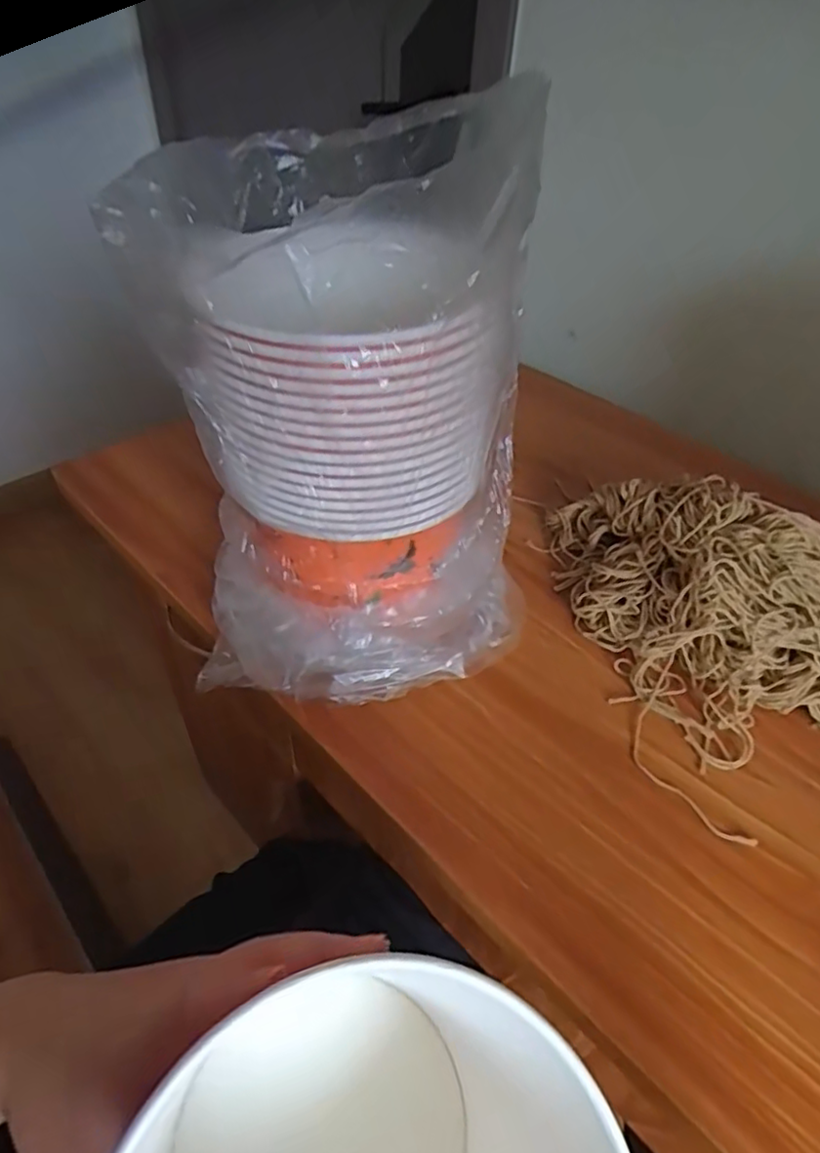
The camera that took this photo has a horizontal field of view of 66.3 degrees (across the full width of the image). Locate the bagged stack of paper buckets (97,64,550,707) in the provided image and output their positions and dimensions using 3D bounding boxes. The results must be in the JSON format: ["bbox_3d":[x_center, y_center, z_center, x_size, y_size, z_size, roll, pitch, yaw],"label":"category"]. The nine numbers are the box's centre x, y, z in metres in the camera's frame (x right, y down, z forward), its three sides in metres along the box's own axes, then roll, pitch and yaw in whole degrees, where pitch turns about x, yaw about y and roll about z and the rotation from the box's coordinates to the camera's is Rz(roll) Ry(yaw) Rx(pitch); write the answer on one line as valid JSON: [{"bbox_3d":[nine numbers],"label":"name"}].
[{"bbox_3d":[-0.034,-0.080,0.385,0.220,0.317,0.169,9,44,6],"label":"bagged stack of paper buckets"}]

